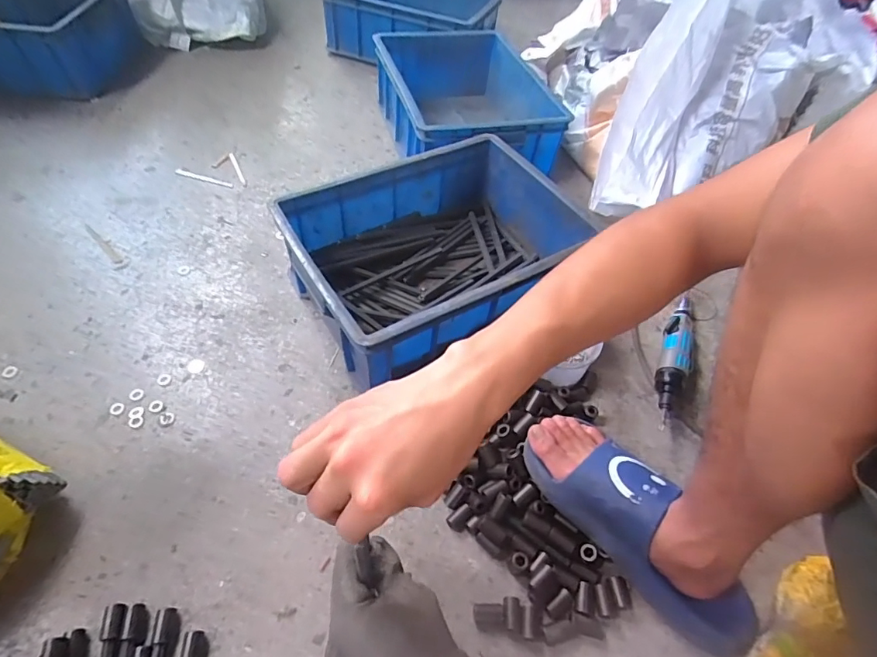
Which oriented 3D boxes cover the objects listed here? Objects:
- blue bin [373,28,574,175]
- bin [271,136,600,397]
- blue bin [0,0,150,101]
[{"bbox_3d":[0.054,-0.477,0.994,0.330,0.148,0.450,-6,53,-9],"label":"blue bin"},{"bbox_3d":[-0.001,-0.108,0.709,0.393,0.148,0.287,-25,59,-22],"label":"bin"},{"bbox_3d":[-0.916,-0.679,1.074,0.439,0.144,0.301,5,52,-1],"label":"blue bin"}]

